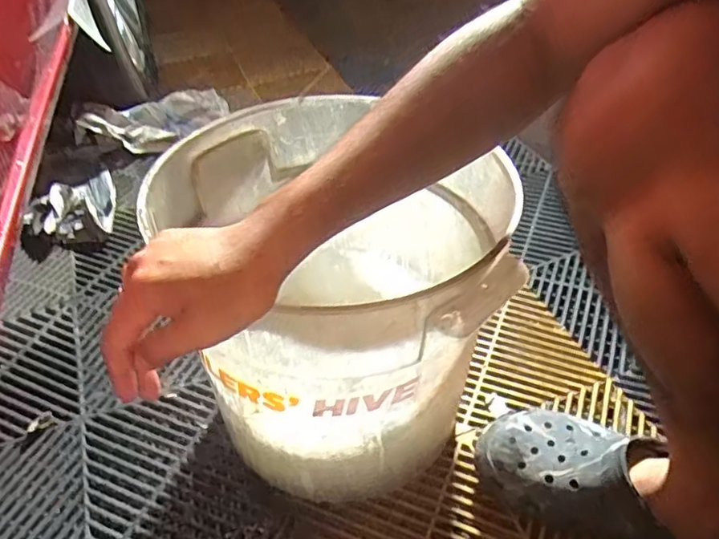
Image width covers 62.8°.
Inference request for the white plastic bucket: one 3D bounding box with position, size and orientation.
[{"bbox_3d":[-0.014,0.048,0.578,0.298,0.349,0.302,-1,41,1],"label":"white plastic bucket"}]

